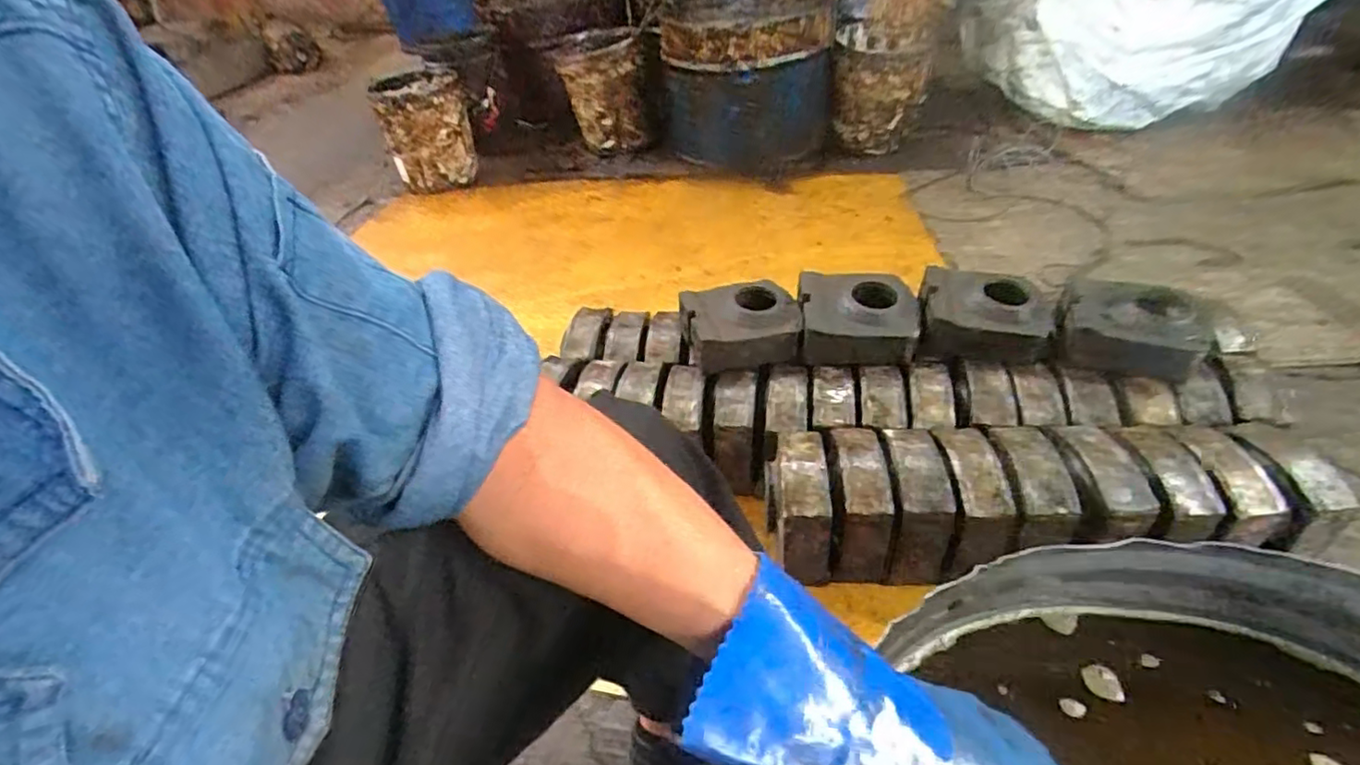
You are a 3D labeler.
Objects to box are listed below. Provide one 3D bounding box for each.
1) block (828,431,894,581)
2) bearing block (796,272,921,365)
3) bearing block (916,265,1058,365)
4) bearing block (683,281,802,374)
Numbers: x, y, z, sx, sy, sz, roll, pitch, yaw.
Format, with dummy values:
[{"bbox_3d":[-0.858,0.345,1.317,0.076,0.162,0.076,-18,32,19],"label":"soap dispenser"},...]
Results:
[{"bbox_3d":[0.255,0.170,0.913,0.070,0.132,0.176,1,41,8],"label":"block"},{"bbox_3d":[0.294,-0.108,1.071,0.183,0.084,0.164,0,41,7],"label":"bearing block"},{"bbox_3d":[0.498,-0.108,1.048,0.193,0.125,0.102,8,42,16],"label":"bearing block"},{"bbox_3d":[0.103,-0.095,1.088,0.185,0.088,0.153,-10,40,-5],"label":"bearing block"}]

